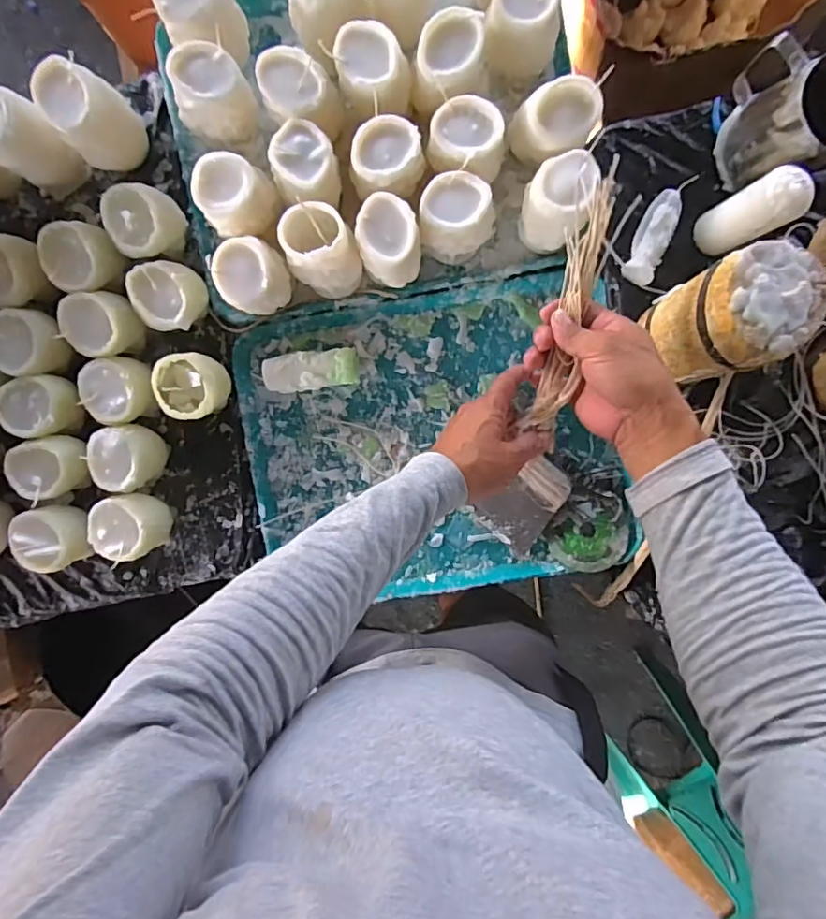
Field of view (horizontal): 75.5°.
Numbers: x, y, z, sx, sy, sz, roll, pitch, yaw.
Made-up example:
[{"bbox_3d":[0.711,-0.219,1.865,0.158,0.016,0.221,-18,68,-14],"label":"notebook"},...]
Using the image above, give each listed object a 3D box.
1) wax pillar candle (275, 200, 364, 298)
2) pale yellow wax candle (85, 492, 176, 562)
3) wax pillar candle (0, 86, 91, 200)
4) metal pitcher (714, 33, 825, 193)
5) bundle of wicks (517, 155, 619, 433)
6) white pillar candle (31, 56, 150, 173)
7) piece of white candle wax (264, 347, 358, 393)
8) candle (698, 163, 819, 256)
[{"bbox_3d":[-0.093,-0.216,0.560,0.068,0.118,0.064,0,95,0],"label":"wax pillar candle"},{"bbox_3d":[-0.319,0.073,0.609,0.070,0.062,0.070,0,95,0],"label":"pale yellow wax candle"},{"bbox_3d":[-0.399,-0.327,0.553,0.081,0.104,0.068,37,94,-3],"label":"wax pillar candle"},{"bbox_3d":[0.362,-0.325,0.501,0.096,0.100,0.105,0,95,0],"label":"metal pitcher"},{"bbox_3d":[0.136,-0.131,0.457,0.033,0.016,0.216,11,102,-1],"label":"bundle of wicks"},{"bbox_3d":[-0.329,-0.350,0.554,0.071,0.105,0.063,-33,94,3],"label":"white pillar candle"},{"bbox_3d":[-0.116,-0.102,0.614,0.104,0.038,0.043,-8,95,1],"label":"piece of white candle wax"},{"bbox_3d":[0.324,-0.235,0.515,0.043,0.111,0.047,0,95,0],"label":"candle"}]

